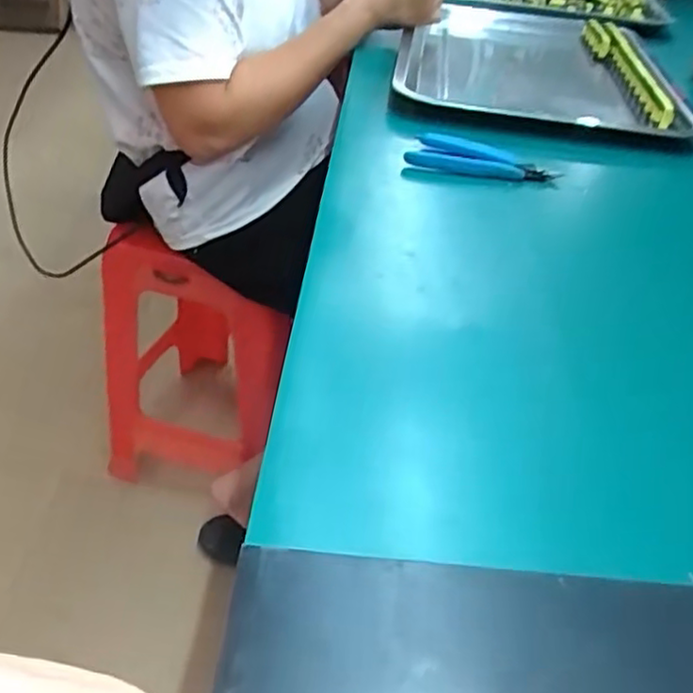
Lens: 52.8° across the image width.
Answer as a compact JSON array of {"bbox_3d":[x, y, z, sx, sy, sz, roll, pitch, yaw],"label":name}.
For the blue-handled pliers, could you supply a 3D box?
[{"bbox_3d":[0.111,-0.151,0.566,0.117,0.015,0.044,11,39,9],"label":"blue-handled pliers"}]

